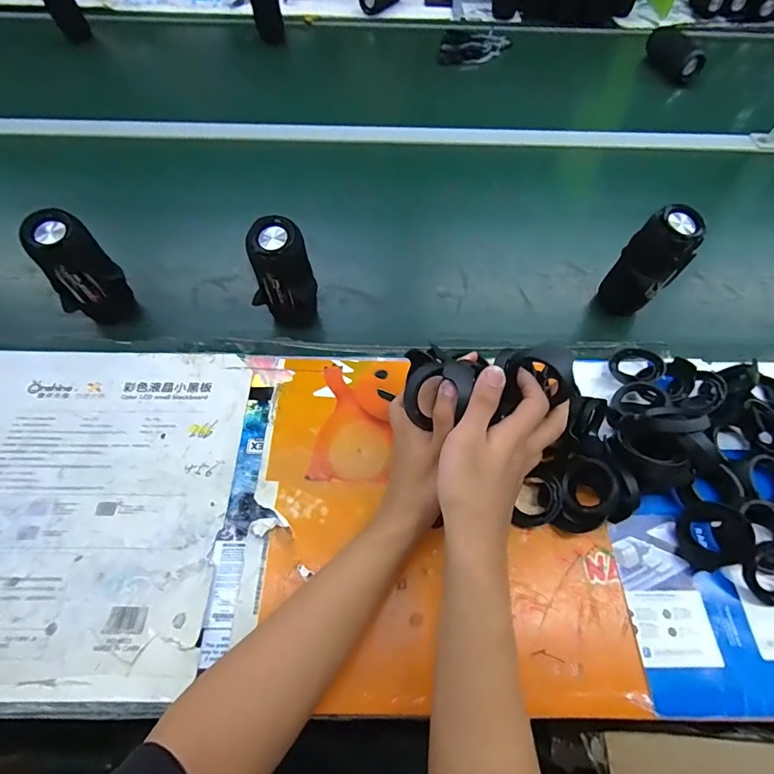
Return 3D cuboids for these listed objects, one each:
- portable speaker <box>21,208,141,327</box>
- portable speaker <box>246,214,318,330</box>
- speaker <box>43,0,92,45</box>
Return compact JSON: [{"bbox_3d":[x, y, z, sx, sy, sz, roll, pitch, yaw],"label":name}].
[{"bbox_3d":[-0.379,-0.146,0.539,0.073,0.134,0.053,-28,64,-17],"label":"portable speaker"},{"bbox_3d":[-0.129,-0.135,0.543,0.071,0.134,0.055,22,61,11],"label":"portable speaker"},{"bbox_3d":[-0.761,-0.894,1.002,0.070,0.167,0.067,-33,30,-20],"label":"speaker"}]

